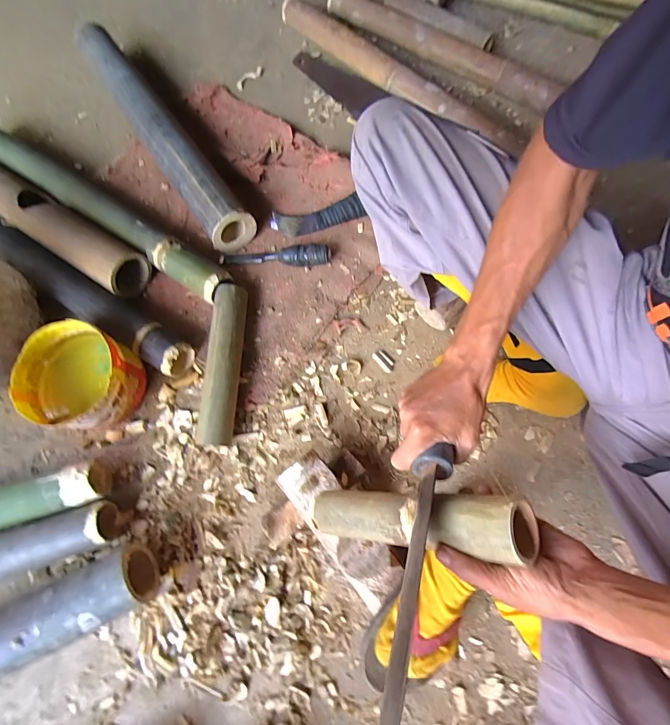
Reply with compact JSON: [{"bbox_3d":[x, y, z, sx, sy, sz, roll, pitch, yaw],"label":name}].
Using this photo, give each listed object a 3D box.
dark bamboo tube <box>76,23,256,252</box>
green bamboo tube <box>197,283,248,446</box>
[{"bbox_3d":[-0.338,-0.437,0.707,0.074,0.086,0.576,-35,76,-9],"label":"dark bamboo tube"},{"bbox_3d":[-0.172,0.004,0.593,0.049,0.058,0.251,0,74,1],"label":"green bamboo tube"}]

